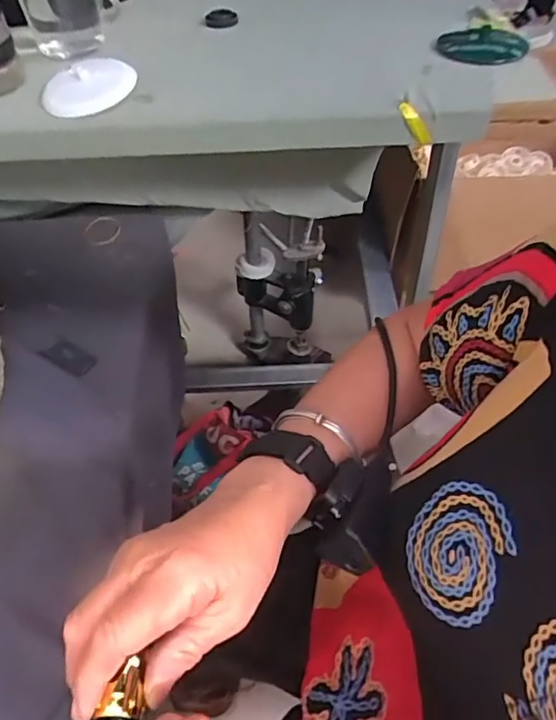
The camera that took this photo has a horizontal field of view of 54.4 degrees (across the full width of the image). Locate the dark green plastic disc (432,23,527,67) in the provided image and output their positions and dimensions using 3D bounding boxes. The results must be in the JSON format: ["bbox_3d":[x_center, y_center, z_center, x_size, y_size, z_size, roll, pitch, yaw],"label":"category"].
[{"bbox_3d":[0.179,-0.277,0.476,0.074,0.009,0.079,-1,49,1],"label":"dark green plastic disc"}]

